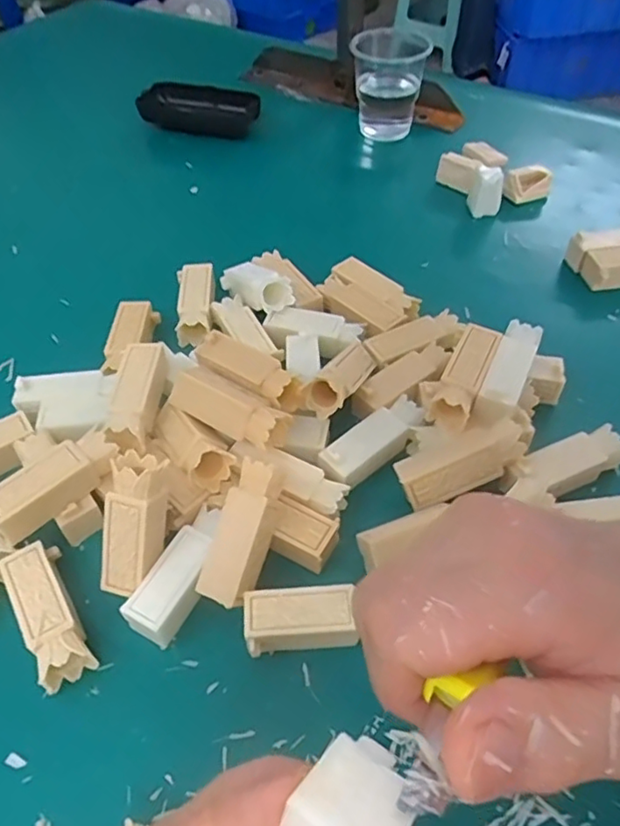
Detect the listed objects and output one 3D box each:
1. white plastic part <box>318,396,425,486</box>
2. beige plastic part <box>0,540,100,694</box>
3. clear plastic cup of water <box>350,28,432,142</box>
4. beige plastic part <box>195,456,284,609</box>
[{"bbox_3d":[0.034,0.016,0.314,0.061,0.020,0.021,-36,58,-24],"label":"white plastic part"},{"bbox_3d":[-0.113,0.086,0.262,0.022,0.020,0.060,-25,55,-18],"label":"beige plastic part"},{"bbox_3d":[0.072,-0.297,0.539,0.059,0.077,0.061,9,52,9],"label":"clear plastic cup of water"},{"bbox_3d":[-0.028,0.052,0.269,0.022,0.020,0.060,16,82,14],"label":"beige plastic part"}]

